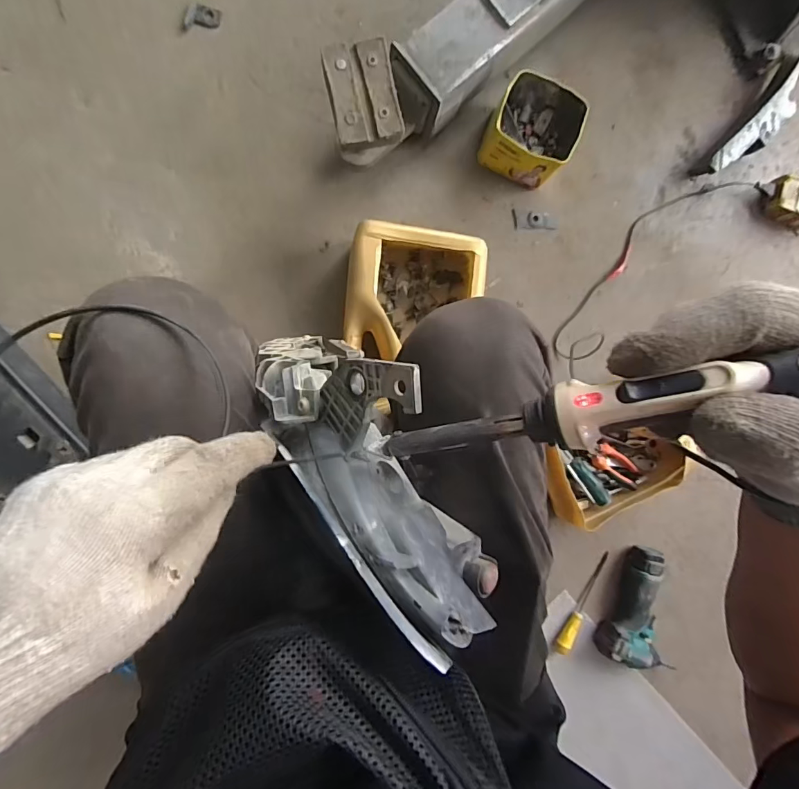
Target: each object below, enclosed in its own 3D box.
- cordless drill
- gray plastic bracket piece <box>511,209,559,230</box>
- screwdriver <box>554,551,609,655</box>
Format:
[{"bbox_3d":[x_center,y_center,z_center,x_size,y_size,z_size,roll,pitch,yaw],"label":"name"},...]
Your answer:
[{"bbox_3d":[0.436,0.378,0.806,0.119,0.055,0.204,13,89,-10],"label":"cordless drill"},{"bbox_3d":[0.238,-0.305,0.784,0.085,0.004,0.032,-4,92,-10],"label":"gray plastic bracket piece"},{"bbox_3d":[0.330,0.372,0.799,0.023,0.031,0.189,32,86,-9],"label":"screwdriver"}]

